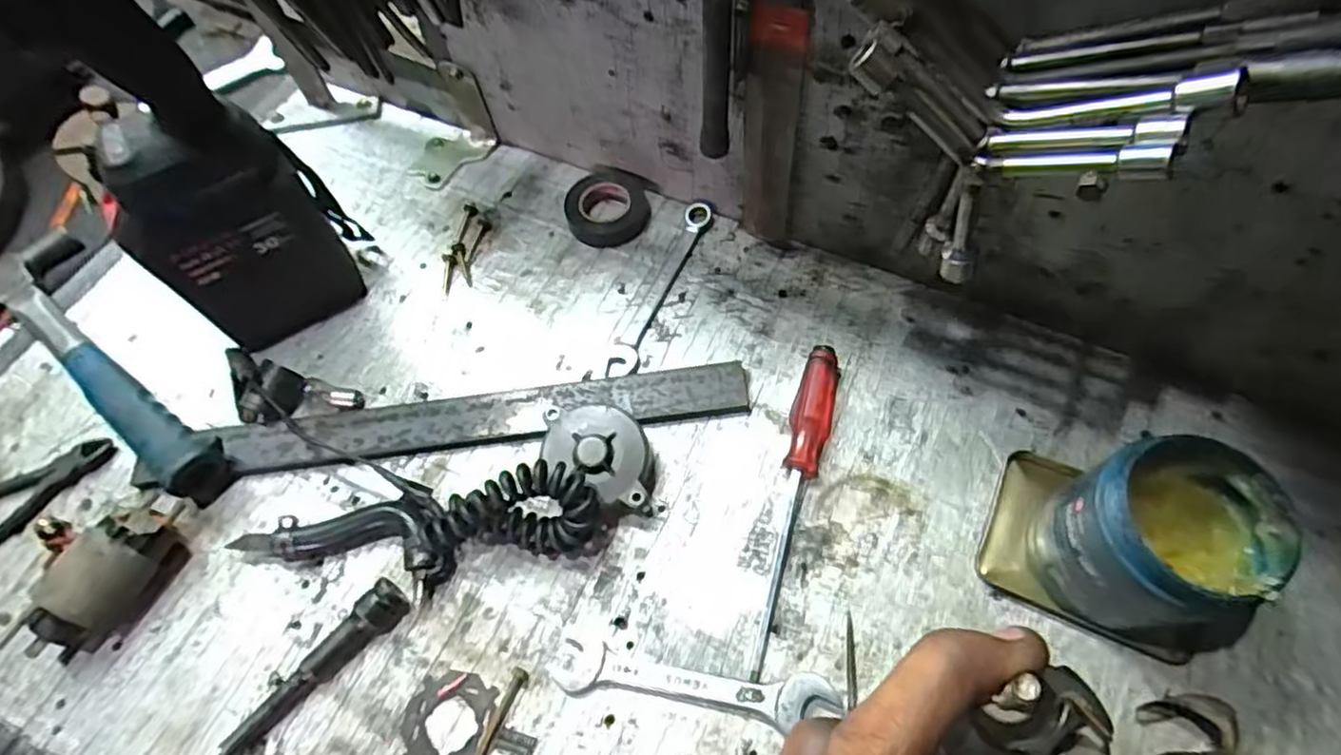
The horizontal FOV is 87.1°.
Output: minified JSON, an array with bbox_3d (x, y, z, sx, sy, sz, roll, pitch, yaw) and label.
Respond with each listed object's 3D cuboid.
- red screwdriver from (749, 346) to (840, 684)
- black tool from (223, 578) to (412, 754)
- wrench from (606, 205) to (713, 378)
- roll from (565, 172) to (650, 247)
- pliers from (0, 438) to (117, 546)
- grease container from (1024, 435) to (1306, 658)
[{"bbox_3d":[0.079,0.079,0.465,0.027,0.022,0.221,15,64,11],"label":"red screwdriver"},{"bbox_3d":[-0.218,0.178,0.432,0.128,0.022,0.021,-41,67,-17],"label":"black tool"},{"bbox_3d":[-0.008,-0.071,0.555,0.020,0.012,0.170,19,65,13],"label":"wrench"},{"bbox_3d":[-0.053,-0.141,0.593,0.068,0.014,0.063,-2,62,3],"label":"roll"},{"bbox_3d":[-0.471,0.092,0.503,0.147,0.013,0.048,-34,65,-14],"label":"pliers"},{"bbox_3d":[0.273,0.099,0.392,0.094,0.105,0.098,-2,62,3],"label":"grease container"}]

